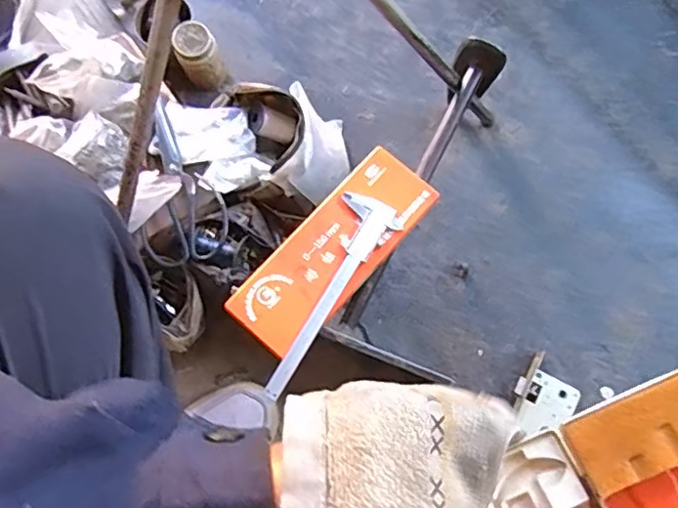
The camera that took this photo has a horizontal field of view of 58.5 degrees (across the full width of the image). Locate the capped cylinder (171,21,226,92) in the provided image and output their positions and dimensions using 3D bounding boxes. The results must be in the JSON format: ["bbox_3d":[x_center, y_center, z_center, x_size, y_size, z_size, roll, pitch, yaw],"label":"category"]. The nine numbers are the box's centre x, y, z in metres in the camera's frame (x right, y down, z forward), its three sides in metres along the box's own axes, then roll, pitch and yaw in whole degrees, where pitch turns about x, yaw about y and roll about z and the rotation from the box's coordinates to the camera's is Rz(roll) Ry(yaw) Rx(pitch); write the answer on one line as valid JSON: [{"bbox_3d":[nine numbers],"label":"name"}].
[{"bbox_3d":[-0.175,-0.248,0.763,0.052,0.074,0.055,0,77,-1],"label":"capped cylinder"}]

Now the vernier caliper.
[{"bbox_3d":[-0.012,0.041,0.616,0.061,0.014,0.226,28,75,6],"label":"vernier caliper"}]

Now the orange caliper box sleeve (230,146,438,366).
[{"bbox_3d":[-0.004,-0.005,0.636,0.091,0.018,0.240,41,77,9],"label":"orange caliper box sleeve"}]

